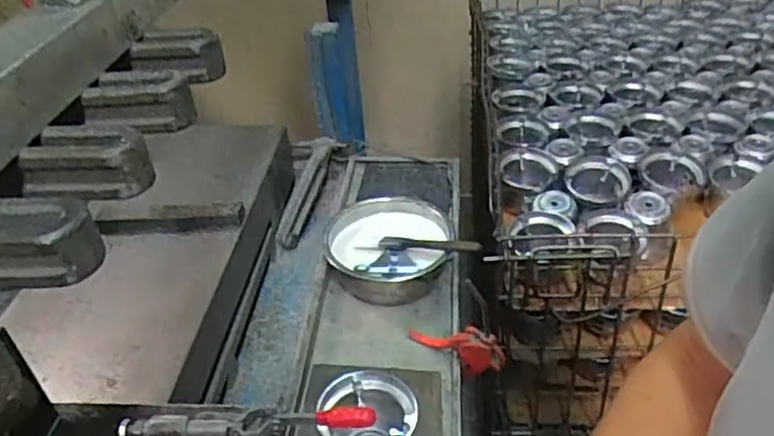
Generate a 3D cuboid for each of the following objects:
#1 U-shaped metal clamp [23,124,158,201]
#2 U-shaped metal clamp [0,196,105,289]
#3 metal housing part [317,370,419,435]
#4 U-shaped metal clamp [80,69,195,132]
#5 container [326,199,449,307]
[{"bbox_3d":[-0.147,-0.028,0.318,0.063,0.028,0.026,-3,36,4],"label":"U-shaped metal clamp"},{"bbox_3d":[-0.154,0.010,0.267,0.061,0.027,0.028,-3,36,4],"label":"U-shaped metal clamp"},{"bbox_3d":[-0.014,0.205,0.626,0.079,0.070,0.099,-24,40,-23],"label":"metal housing part"},{"bbox_3d":[-0.141,-0.065,0.364,0.057,0.031,0.029,8,38,19],"label":"U-shaped metal clamp"},{"bbox_3d":[0.009,0.045,0.859,0.154,0.072,0.156,-4,36,3],"label":"container"}]

